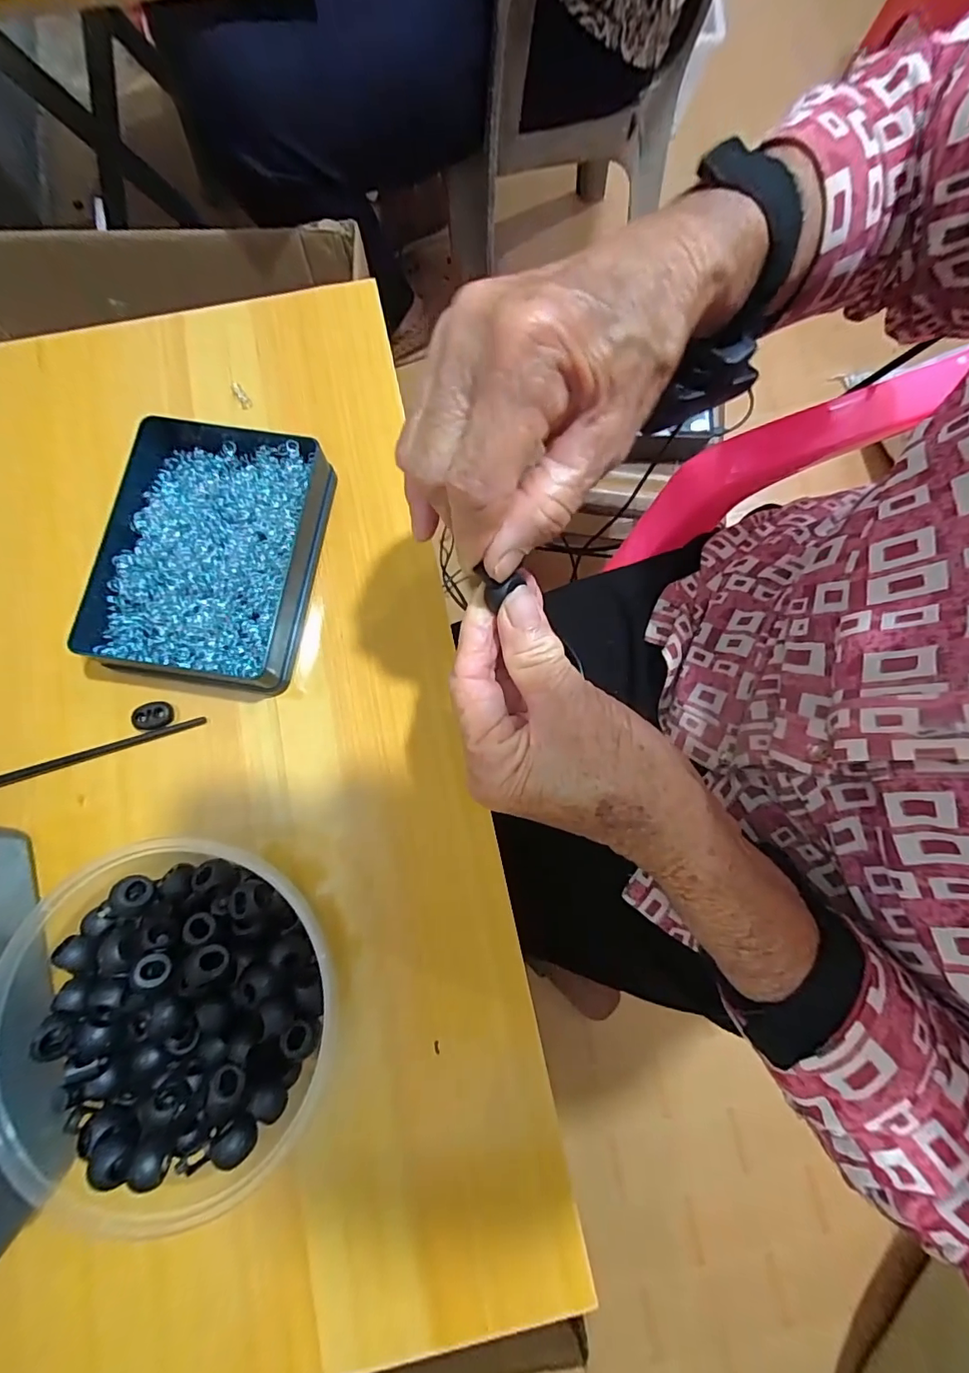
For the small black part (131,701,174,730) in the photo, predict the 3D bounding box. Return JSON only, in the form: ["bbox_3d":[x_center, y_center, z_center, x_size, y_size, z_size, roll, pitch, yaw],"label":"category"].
[{"bbox_3d":[-0.188,0.016,0.287,0.021,0.005,0.016,-4,79,0],"label":"small black part"}]

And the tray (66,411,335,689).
[{"bbox_3d":[-0.161,-0.080,0.297,0.128,0.024,0.153,11,79,3],"label":"tray"}]

